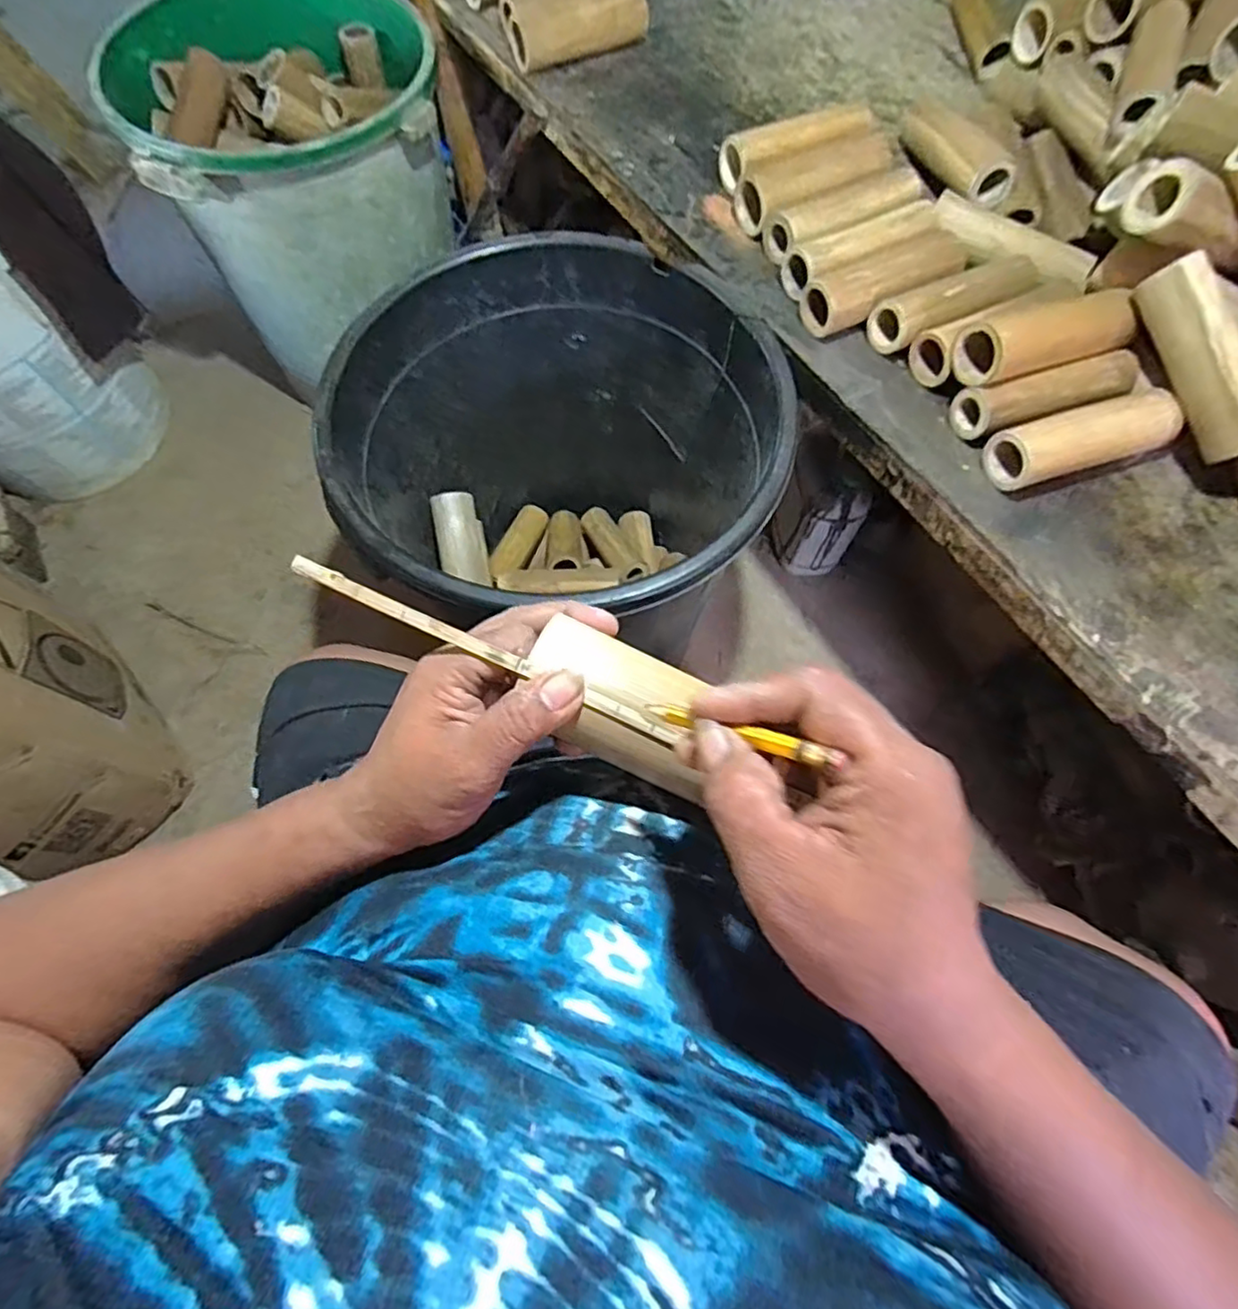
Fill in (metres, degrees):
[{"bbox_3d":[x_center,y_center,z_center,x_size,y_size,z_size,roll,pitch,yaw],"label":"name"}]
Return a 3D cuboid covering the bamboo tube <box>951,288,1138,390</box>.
[{"bbox_3d":[0.412,-0.307,0.622,0.169,0.050,0.063,-16,69,-9],"label":"bamboo tube"}]

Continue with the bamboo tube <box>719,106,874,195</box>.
[{"bbox_3d":[0.214,-0.593,0.779,0.183,0.063,0.063,-17,69,-10],"label":"bamboo tube"}]

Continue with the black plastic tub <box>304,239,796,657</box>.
[{"bbox_3d":[-0.067,-0.191,0.854,0.456,0.438,0.451,1,67,-2],"label":"black plastic tub"}]

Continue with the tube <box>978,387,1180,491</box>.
[{"bbox_3d":[0.450,-0.210,0.627,0.189,0.057,0.060,-20,69,-11],"label":"tube"}]

